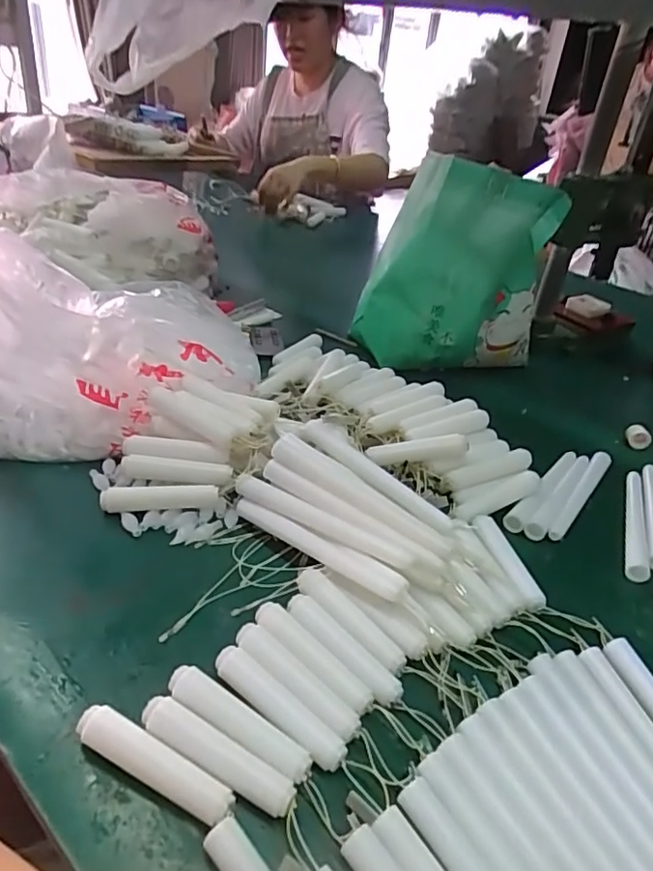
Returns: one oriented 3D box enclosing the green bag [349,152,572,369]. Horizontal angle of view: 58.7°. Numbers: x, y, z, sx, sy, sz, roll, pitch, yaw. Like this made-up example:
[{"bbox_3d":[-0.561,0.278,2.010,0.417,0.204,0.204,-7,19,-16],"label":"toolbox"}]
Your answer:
[{"bbox_3d":[0.154,-0.204,0.710,0.203,0.243,0.124,30,38,30],"label":"green bag"}]

